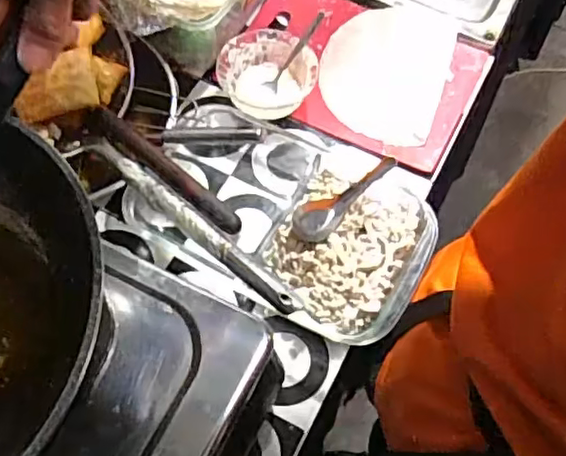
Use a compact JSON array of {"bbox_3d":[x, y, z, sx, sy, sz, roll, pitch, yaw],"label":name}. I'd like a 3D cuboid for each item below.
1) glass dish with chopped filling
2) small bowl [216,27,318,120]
[{"bbox_3d":[0.062,0.018,0.602,0.145,0.041,0.178,27,66,12],"label":"glass dish with chopped filling"},{"bbox_3d":[-0.017,-0.168,0.684,0.099,0.040,0.103,1,63,-1],"label":"small bowl"}]

